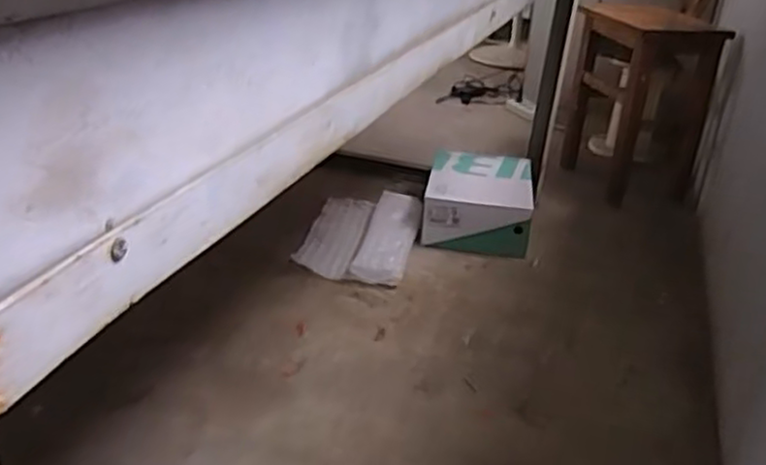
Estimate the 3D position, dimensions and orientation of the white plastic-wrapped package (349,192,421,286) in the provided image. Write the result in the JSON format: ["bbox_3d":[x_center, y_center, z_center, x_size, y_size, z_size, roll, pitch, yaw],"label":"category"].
[{"bbox_3d":[0.017,0.000,1.527,0.101,0.048,0.383,7,27,7],"label":"white plastic-wrapped package"}]

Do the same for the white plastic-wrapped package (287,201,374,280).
[{"bbox_3d":[-0.103,-0.002,1.539,0.125,0.026,0.343,5,27,5],"label":"white plastic-wrapped package"}]

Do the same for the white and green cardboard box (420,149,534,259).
[{"bbox_3d":[0.218,-0.070,1.642,0.229,0.129,0.298,6,27,6],"label":"white and green cardboard box"}]

